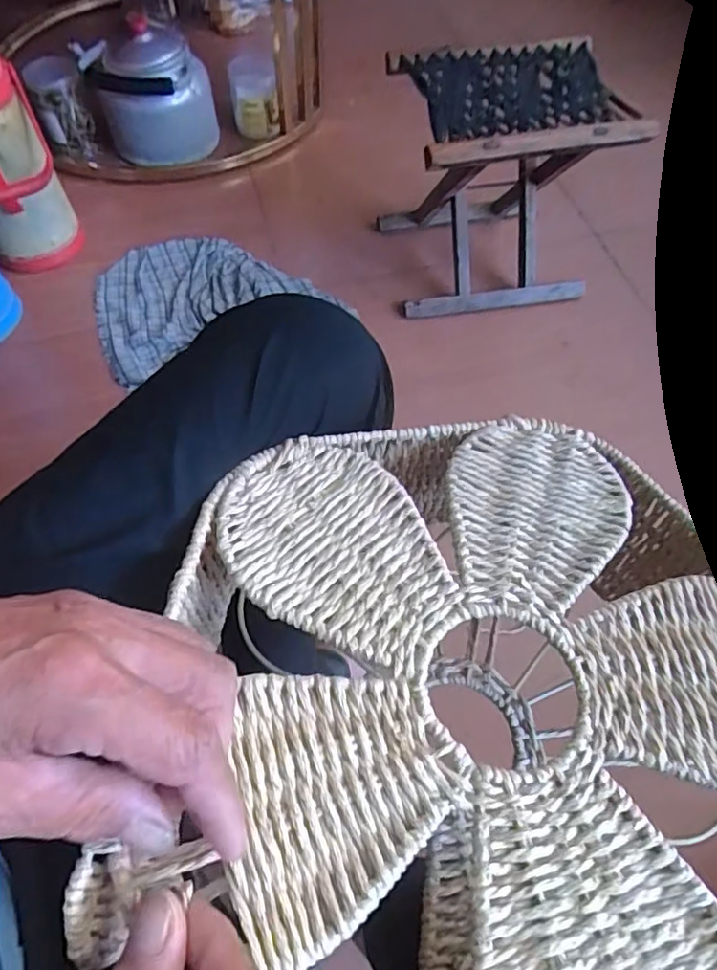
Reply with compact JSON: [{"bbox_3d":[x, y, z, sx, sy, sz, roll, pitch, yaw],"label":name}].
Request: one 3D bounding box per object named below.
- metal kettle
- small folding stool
[{"bbox_3d":[-0.400,-0.766,1.210,0.175,0.192,0.185,26,65,13],"label":"metal kettle"},{"bbox_3d":[0.221,-0.490,0.987,0.314,0.302,0.278,-9,62,-6],"label":"small folding stool"}]

